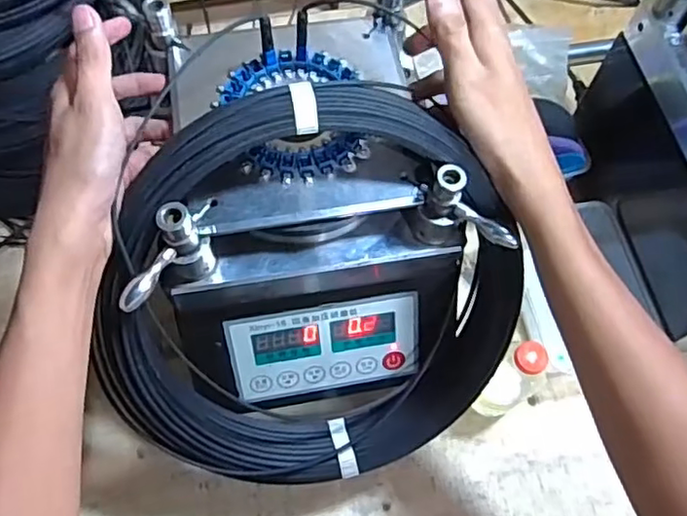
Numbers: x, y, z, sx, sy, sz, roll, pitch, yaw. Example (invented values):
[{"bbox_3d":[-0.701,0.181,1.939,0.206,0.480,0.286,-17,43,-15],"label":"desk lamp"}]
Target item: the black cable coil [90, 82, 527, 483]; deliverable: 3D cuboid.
[{"bbox_3d":[-0.010,0.032,0.446,0.299,0.302,0.047,11,22,-18],"label":"black cable coil"}]

